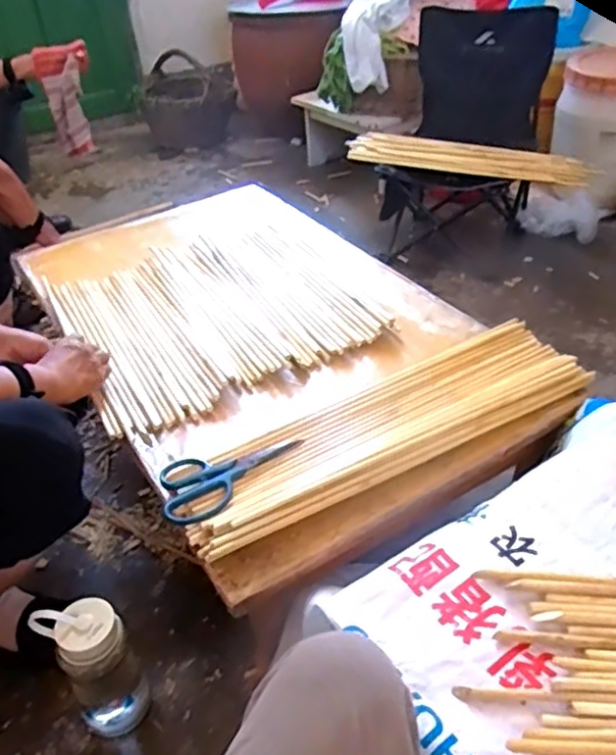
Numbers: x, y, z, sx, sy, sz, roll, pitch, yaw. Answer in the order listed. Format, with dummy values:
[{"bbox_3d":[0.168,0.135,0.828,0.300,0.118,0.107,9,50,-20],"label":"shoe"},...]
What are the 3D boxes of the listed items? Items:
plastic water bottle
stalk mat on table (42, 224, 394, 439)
[{"bbox_3d":[-0.249,0.345,0.771,0.091,0.185,0.077,-20,41,-19],"label":"plastic water bottle"},{"bbox_3d":[-0.157,-0.115,1.065,0.444,0.014,0.434,-23,45,-18],"label":"stalk mat on table"}]

